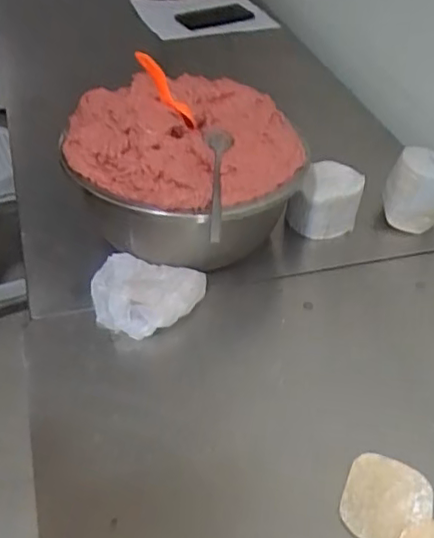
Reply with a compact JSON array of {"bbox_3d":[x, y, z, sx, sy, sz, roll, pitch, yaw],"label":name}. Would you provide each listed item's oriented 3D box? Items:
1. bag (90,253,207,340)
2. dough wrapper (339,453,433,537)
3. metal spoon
[{"bbox_3d":[-0.080,0.027,0.673,0.126,0.039,0.106,9,43,5],"label":"bag"},{"bbox_3d":[0.148,0.202,0.536,0.073,0.006,0.081,18,45,14],"label":"dough wrapper"},{"bbox_3d":[0.000,-0.095,0.659,0.031,0.020,0.164,3,56,-1],"label":"metal spoon"}]

